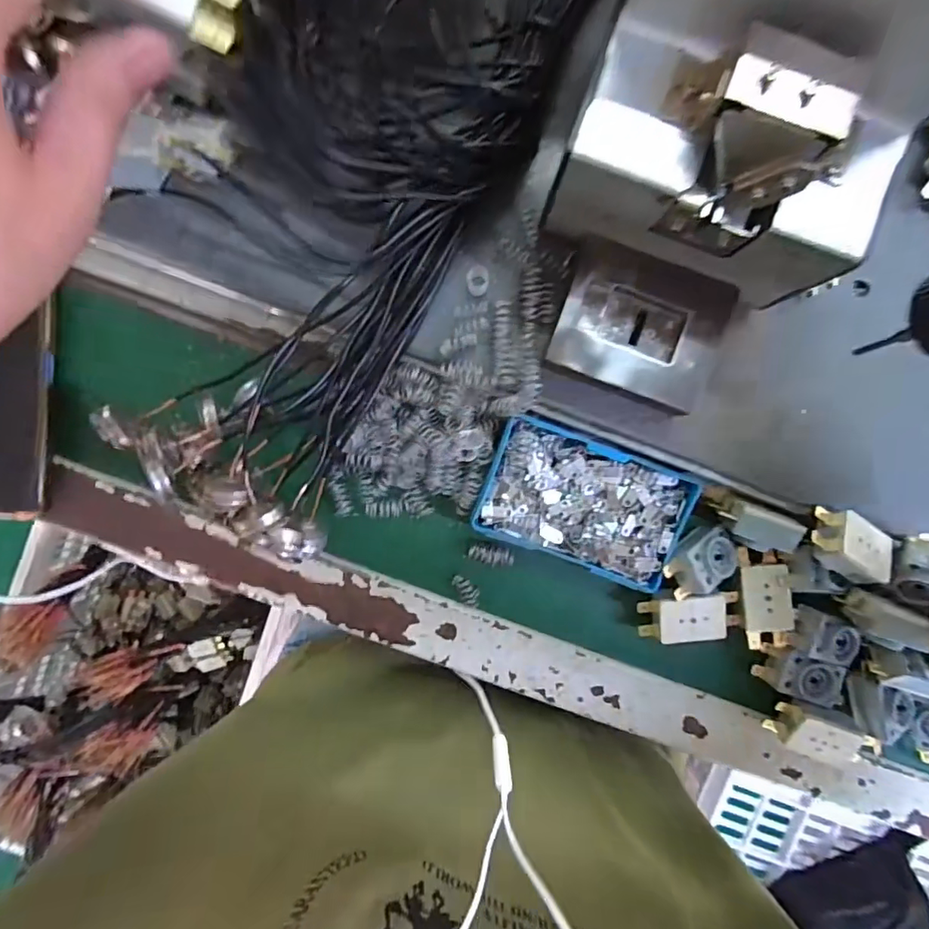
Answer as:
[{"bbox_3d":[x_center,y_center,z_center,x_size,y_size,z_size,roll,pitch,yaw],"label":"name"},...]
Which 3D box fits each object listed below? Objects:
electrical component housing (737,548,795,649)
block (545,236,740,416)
[{"bbox_3d":[0.176,0.079,0.317,0.026,0.015,0.057,-7,94,0],"label":"electrical component housing"},{"bbox_3d":[0.089,-0.071,0.281,0.080,0.028,0.071,20,93,-2],"label":"block"}]

